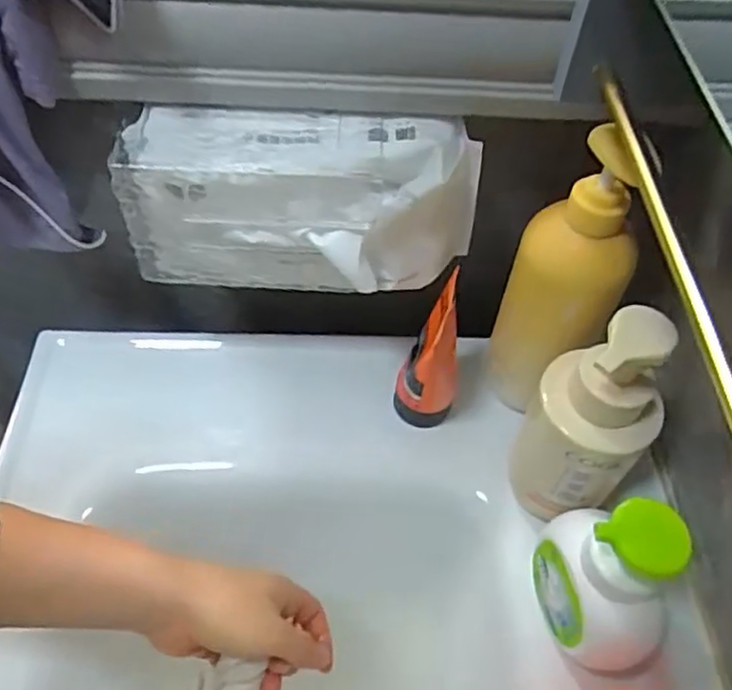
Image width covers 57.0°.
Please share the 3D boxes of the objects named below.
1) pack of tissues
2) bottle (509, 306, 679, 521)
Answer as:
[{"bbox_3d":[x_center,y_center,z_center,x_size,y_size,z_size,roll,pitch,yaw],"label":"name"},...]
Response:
[{"bbox_3d":[-0.042,-0.092,0.469,0.237,0.108,0.071,2,53,-1],"label":"pack of tissues"},{"bbox_3d":[0.142,0.048,0.434,0.075,0.179,0.062,26,56,16],"label":"bottle"}]

